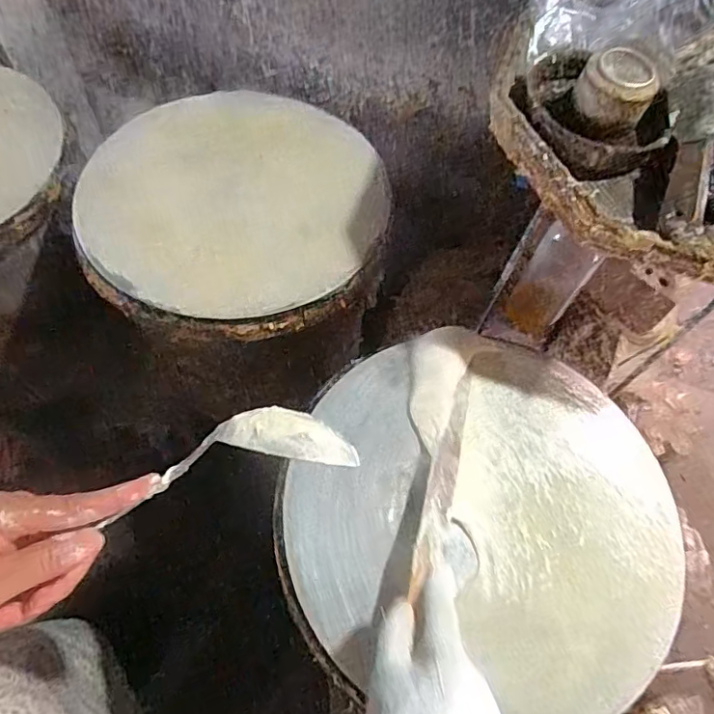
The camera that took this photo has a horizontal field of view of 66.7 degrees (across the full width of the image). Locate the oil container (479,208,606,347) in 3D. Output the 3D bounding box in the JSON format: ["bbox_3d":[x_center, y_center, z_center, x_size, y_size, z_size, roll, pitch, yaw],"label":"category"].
[{"bbox_3d":[0.245,-0.087,0.738,0.095,0.206,0.075,26,67,13],"label":"oil container"}]

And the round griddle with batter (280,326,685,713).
[{"bbox_3d":[0.128,0.136,0.519,0.360,0.036,0.348,1,62,-3],"label":"round griddle with batter"}]

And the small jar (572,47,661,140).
[{"bbox_3d":[0.229,-0.236,0.490,0.055,0.054,0.059,0,64,1],"label":"small jar"}]

